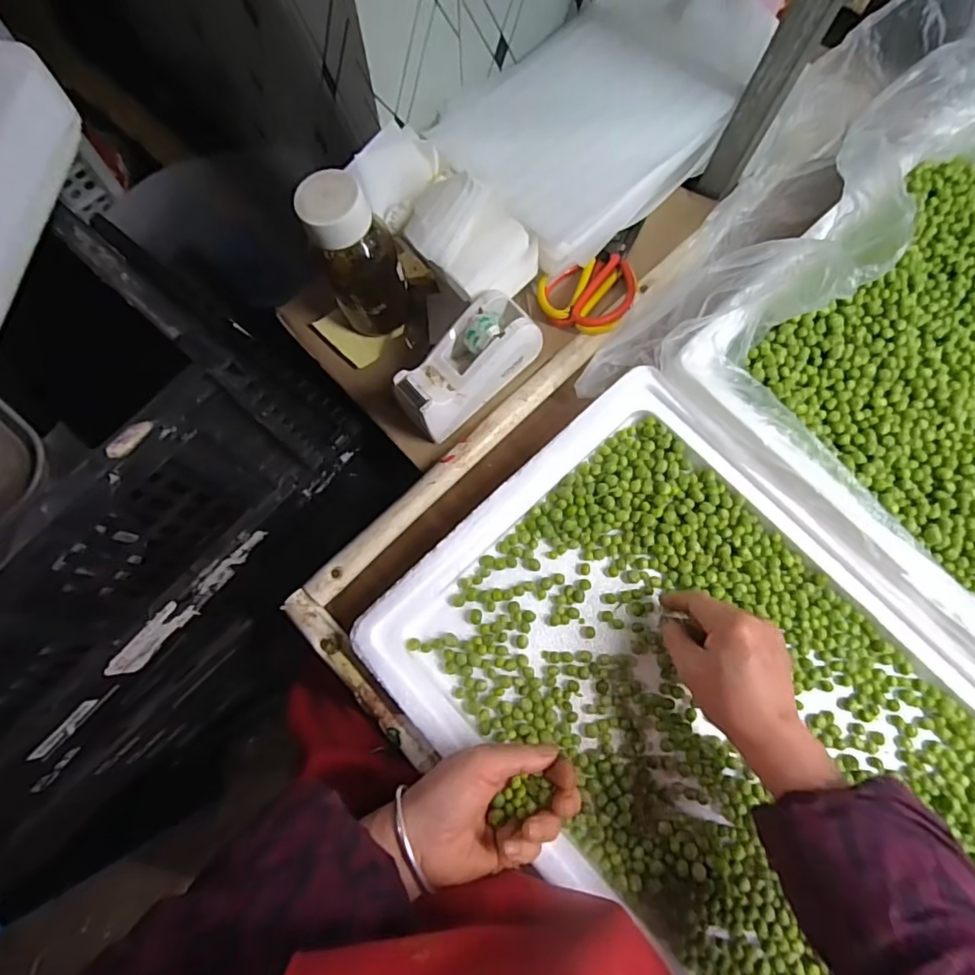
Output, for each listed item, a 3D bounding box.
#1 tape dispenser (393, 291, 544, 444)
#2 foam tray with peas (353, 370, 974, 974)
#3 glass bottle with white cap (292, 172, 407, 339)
[{"bbox_3d":[-0.019,-0.110,0.487,0.138,0.081,0.059,-42,79,-10],"label":"tape dispenser"},{"bbox_3d":[0.187,0.179,0.436,0.346,0.030,0.499,-43,80,-10],"label":"foam tray with peas"},{"bbox_3d":[-0.111,-0.199,0.482,0.067,0.144,0.065,-16,76,-4],"label":"glass bottle with white cap"}]

